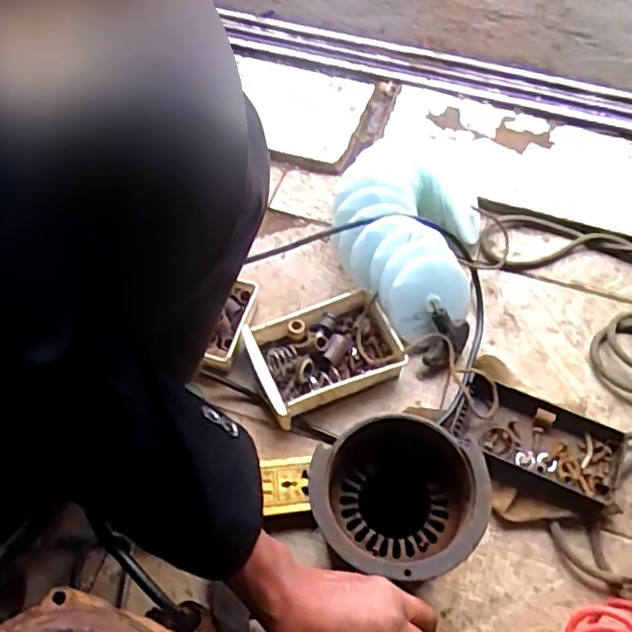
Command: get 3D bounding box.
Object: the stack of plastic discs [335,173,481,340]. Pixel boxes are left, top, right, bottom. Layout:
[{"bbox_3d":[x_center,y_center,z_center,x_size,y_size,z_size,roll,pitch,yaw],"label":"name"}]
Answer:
[{"bbox_3d":[0.124,-0.083,0.817,0.192,0.092,0.224,-2,60,-1],"label":"stack of plastic discs"}]

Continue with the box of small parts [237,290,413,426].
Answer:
[{"bbox_3d":[0.008,0.042,0.778,0.171,0.044,0.122,-24,63,-13],"label":"box of small parts"}]

